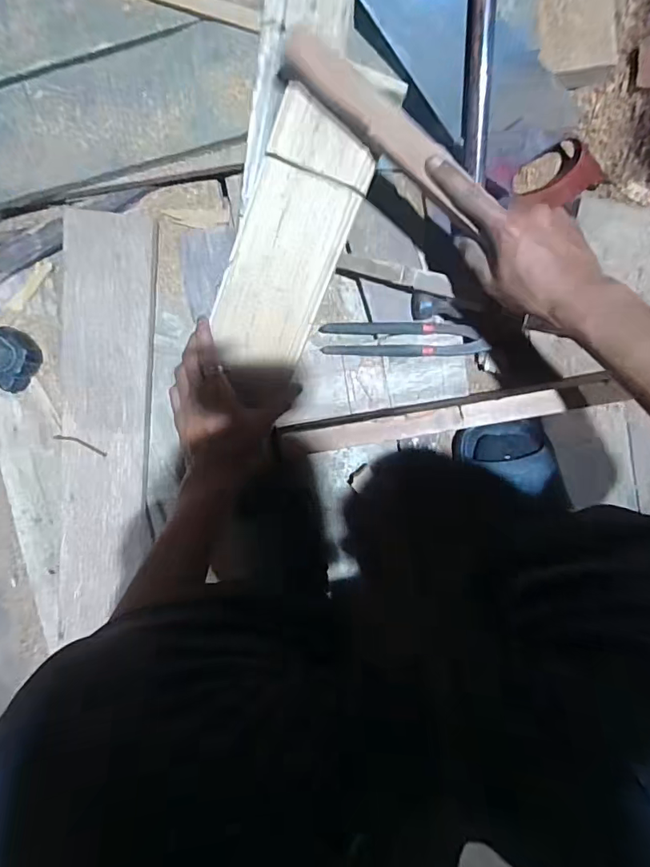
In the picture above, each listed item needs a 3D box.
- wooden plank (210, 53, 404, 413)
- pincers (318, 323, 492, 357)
[{"bbox_3d":[-0.030,-0.206,0.483,0.104,0.022,0.297,24,106,2],"label":"wooden plank"},{"bbox_3d":[0.092,-0.112,0.567,0.191,0.016,0.041,1,96,5],"label":"pincers"}]

